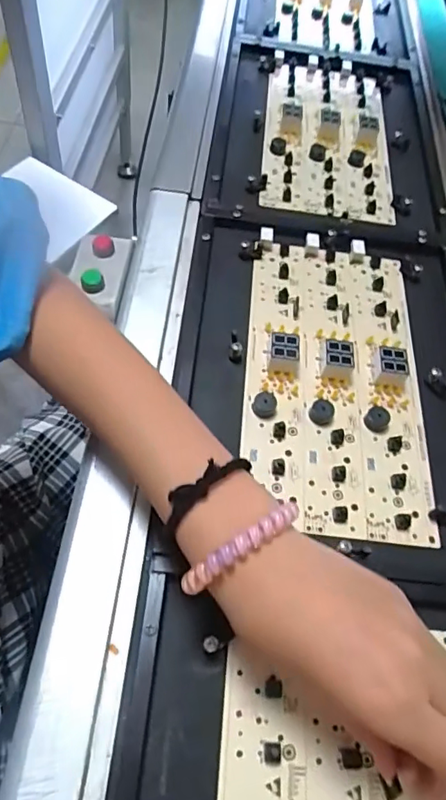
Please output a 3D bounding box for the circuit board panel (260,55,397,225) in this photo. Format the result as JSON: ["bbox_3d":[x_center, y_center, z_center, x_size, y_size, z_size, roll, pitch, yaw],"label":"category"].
[{"bbox_3d":[0.111,-0.289,0.548,0.130,0.019,0.265,7,58,0],"label":"circuit board panel"}]

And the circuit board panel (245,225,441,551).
[{"bbox_3d":[0.084,-0.028,0.386,0.130,0.021,0.256,6,58,-1],"label":"circuit board panel"}]

